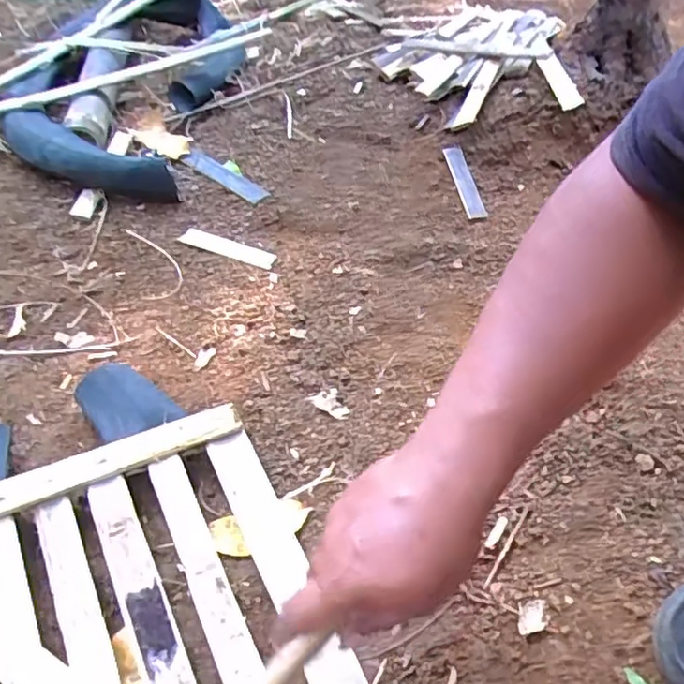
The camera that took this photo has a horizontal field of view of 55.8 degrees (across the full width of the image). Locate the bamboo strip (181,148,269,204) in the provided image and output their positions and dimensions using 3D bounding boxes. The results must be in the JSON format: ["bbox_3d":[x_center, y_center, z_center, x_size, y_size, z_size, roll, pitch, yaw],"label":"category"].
[{"bbox_3d":[-0.161,-0.226,0.871,0.158,0.005,0.029,34,63,27],"label":"bamboo strip"}]

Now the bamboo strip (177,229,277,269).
[{"bbox_3d":[-0.137,-0.112,0.770,0.126,0.004,0.024,19,56,17],"label":"bamboo strip"}]

